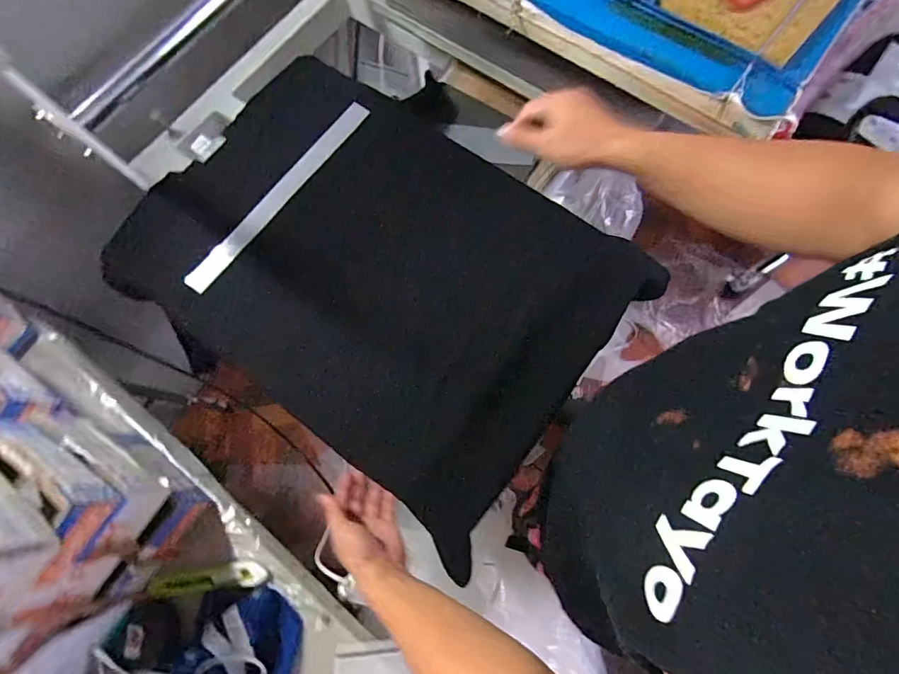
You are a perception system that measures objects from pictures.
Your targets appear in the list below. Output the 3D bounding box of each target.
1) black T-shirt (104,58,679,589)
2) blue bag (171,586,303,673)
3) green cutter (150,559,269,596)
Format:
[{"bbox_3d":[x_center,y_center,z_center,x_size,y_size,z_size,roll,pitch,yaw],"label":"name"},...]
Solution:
[{"bbox_3d":[-0.083,-0.100,0.583,0.583,0.094,0.462,36,78,11],"label":"black T-shirt"},{"bbox_3d":[-0.256,0.383,0.535,0.155,0.049,0.127,22,75,8],"label":"blue bag"},{"bbox_3d":[-0.311,0.314,0.568,0.145,0.014,0.030,-5,73,0],"label":"green cutter"}]

